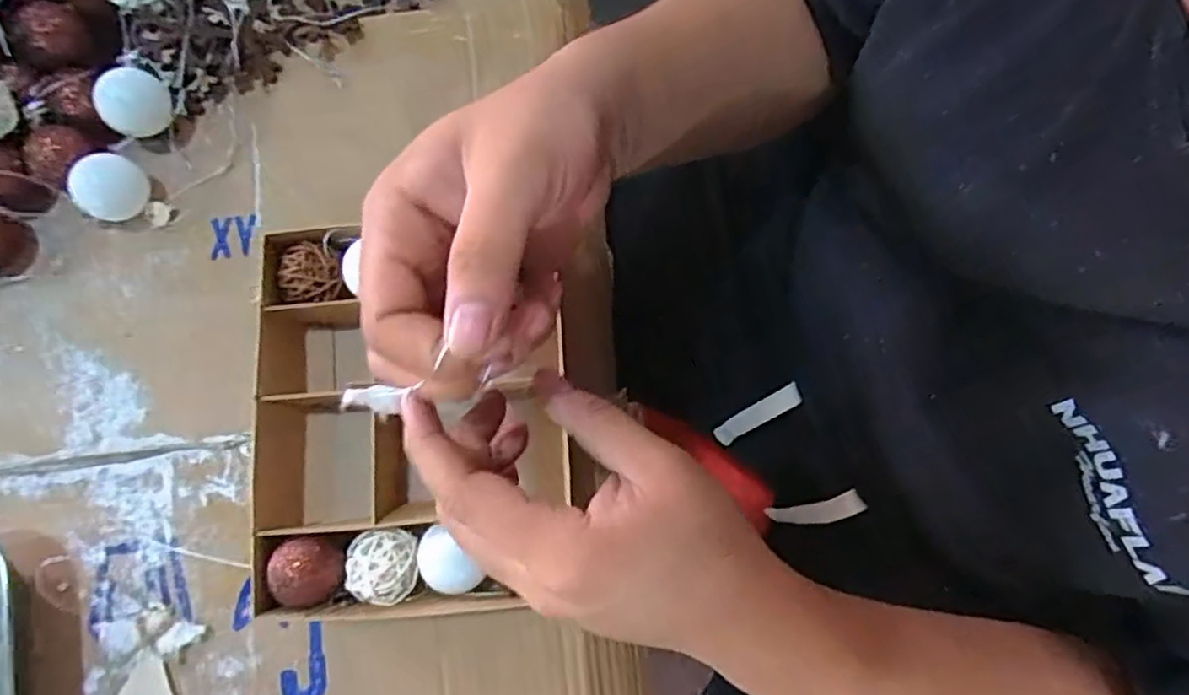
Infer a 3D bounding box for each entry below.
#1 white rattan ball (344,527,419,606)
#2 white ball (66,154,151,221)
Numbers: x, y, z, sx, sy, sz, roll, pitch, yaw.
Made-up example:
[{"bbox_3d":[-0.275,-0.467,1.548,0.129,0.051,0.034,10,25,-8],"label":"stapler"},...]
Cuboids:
[{"bbox_3d":[-0.112,0.117,0.362,0.035,0.042,0.037,0,79,2],"label":"white rattan ball"},{"bbox_3d":[-0.292,-0.096,0.408,0.034,0.036,0.033,0,79,2],"label":"white ball"}]

